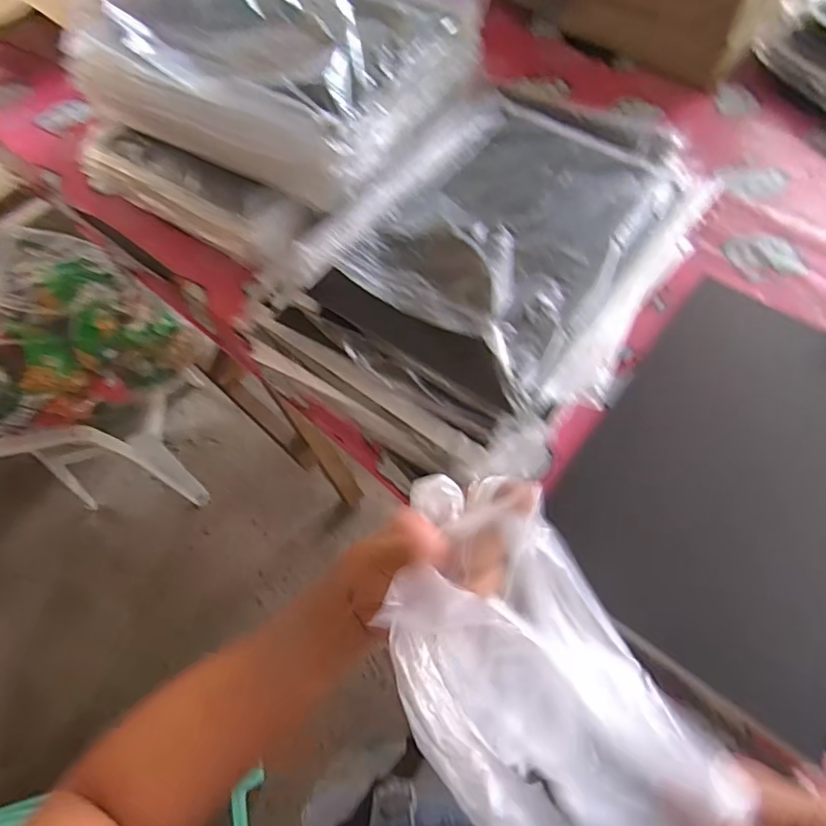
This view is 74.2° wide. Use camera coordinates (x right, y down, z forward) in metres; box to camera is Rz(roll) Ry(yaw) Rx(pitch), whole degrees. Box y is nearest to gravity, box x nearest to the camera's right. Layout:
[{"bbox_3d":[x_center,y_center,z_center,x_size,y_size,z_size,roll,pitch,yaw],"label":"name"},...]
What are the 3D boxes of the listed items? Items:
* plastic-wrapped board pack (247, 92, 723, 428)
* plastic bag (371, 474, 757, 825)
[{"bbox_3d":[0.105,-0.208,0.596,0.340,0.058,0.467,29,66,18],"label":"plastic-wrapped board pack"},{"bbox_3d":[0.076,0.161,0.287,0.123,0.058,0.269,-32,73,-14],"label":"plastic bag"}]

